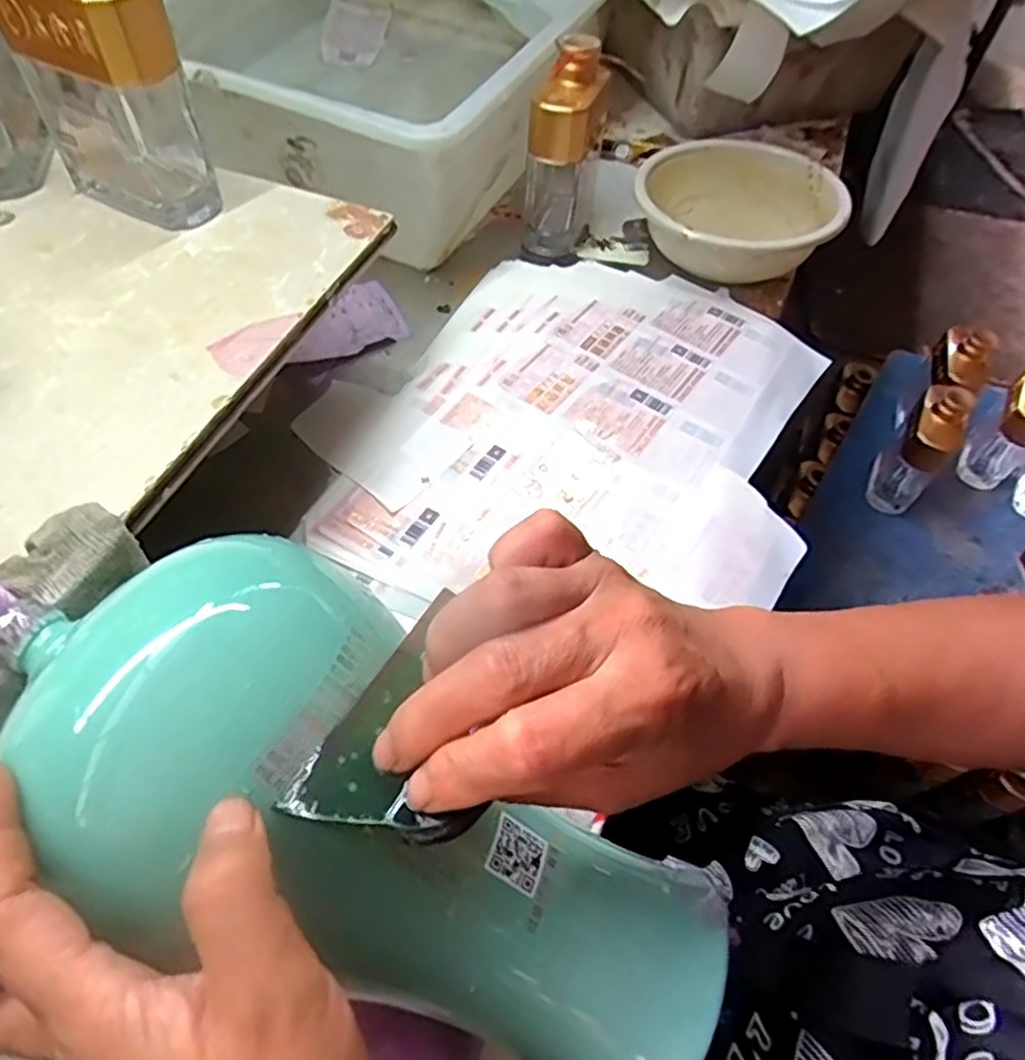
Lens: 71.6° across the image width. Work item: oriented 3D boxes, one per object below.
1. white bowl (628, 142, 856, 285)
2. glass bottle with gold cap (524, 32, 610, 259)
[{"bbox_3d":[0.222,-0.311,0.696,0.198,0.064,0.182,2,57,-4],"label":"white bowl"},{"bbox_3d":[0.046,-0.350,0.654,0.056,0.170,0.073,10,56,2],"label":"glass bottle with gold cap"}]

